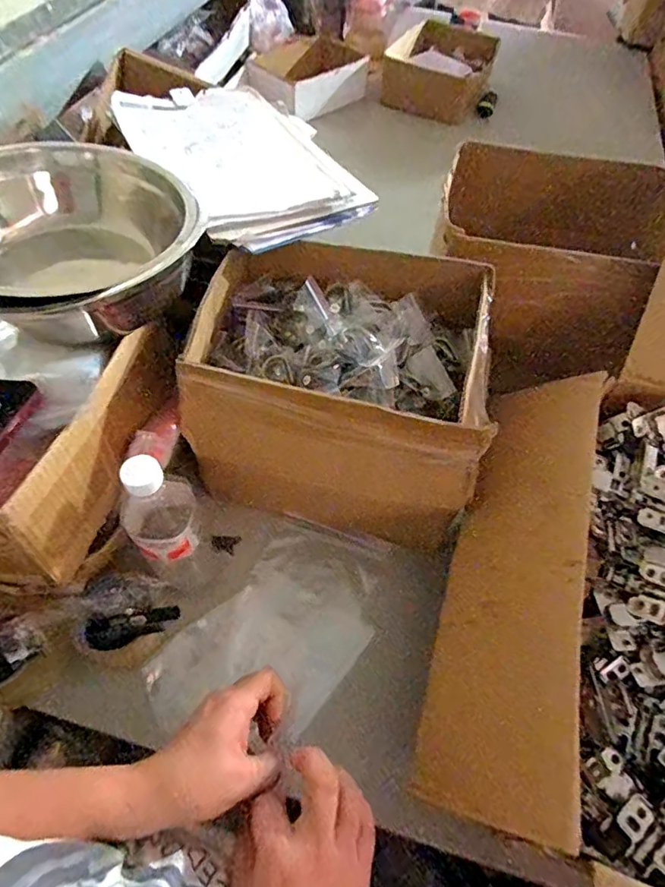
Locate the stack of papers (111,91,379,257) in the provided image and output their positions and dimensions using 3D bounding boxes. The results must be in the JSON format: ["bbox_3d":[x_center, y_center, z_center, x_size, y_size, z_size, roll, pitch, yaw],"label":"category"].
[{"bbox_3d":[-0.118,-0.374,0.674,0.245,0.047,0.329,-33,64,-22],"label":"stack of papers"}]

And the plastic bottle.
[{"bbox_3d":[-0.163,0.093,0.521,0.067,0.229,0.058,-27,62,-19],"label":"plastic bottle"}]

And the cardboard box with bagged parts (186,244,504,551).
[{"bbox_3d":[0.012,-0.068,0.596,0.313,0.180,0.269,8,57,2],"label":"cardboard box with bagged parts"}]

